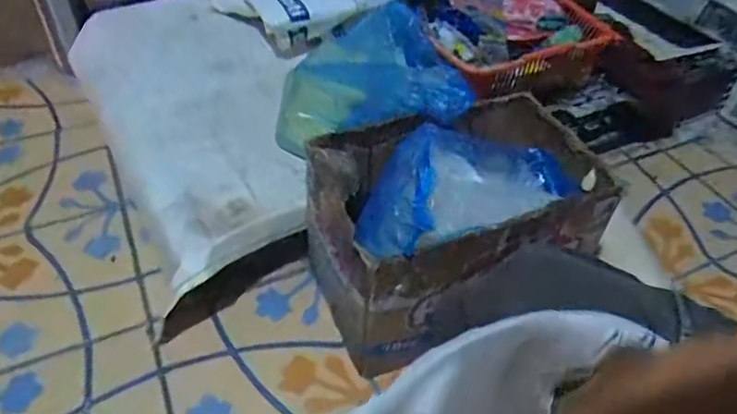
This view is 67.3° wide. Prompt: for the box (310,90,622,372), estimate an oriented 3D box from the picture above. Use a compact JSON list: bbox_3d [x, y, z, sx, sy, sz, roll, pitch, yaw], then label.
[{"bbox_3d":[0.115,0.020,0.746,0.368,0.212,0.228,-15,48,-18],"label":"box"}]

